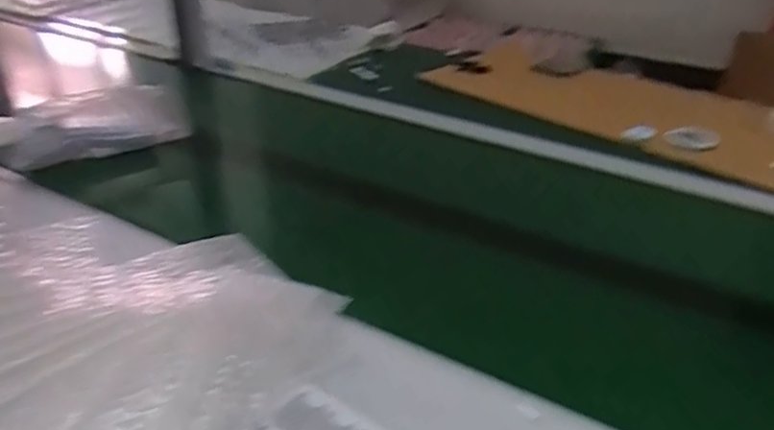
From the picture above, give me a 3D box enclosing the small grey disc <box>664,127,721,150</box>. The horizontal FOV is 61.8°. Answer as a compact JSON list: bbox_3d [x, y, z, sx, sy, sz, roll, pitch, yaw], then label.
[{"bbox_3d":[0.406,-0.104,0.860,0.062,0.010,0.070,20,36,28],"label":"small grey disc"}]

